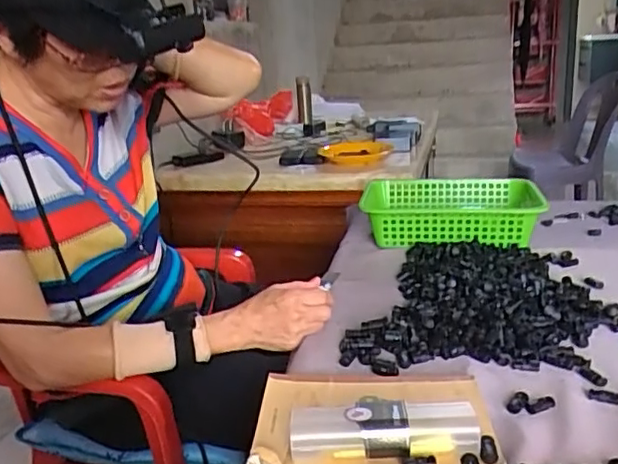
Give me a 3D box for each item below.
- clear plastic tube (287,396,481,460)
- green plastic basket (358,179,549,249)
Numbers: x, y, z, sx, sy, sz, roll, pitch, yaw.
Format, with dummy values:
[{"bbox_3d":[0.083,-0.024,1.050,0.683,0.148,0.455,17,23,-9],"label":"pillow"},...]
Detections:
[{"bbox_3d":[0.062,0.165,0.496,0.150,0.039,0.034,-2,18,5],"label":"clear plastic tube"},{"bbox_3d":[0.245,-0.030,1.029,0.293,0.081,0.213,1,18,14],"label":"green plastic basket"}]

